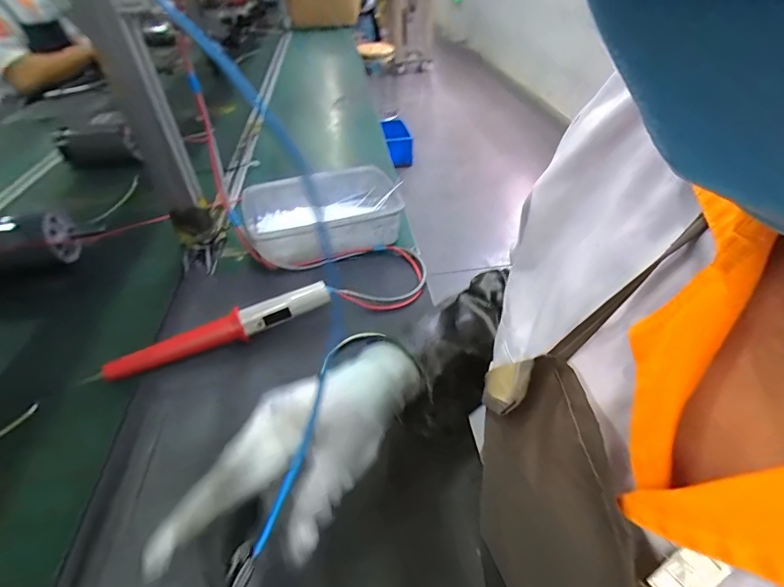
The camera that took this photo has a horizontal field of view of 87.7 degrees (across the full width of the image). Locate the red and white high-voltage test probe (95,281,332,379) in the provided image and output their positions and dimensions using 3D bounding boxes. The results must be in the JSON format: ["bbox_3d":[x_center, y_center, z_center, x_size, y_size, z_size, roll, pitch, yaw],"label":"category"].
[{"bbox_3d":[-0.192,0.044,0.471,0.246,0.036,0.028,-17,44,-14],"label":"red and white high-voltage test probe"}]

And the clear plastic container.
[{"bbox_3d":[-0.101,-0.120,0.624,0.223,0.067,0.151,-18,44,-15],"label":"clear plastic container"}]

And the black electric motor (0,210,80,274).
[{"bbox_3d":[-0.563,-0.069,0.603,0.173,0.074,0.069,-18,44,-15],"label":"black electric motor"}]

